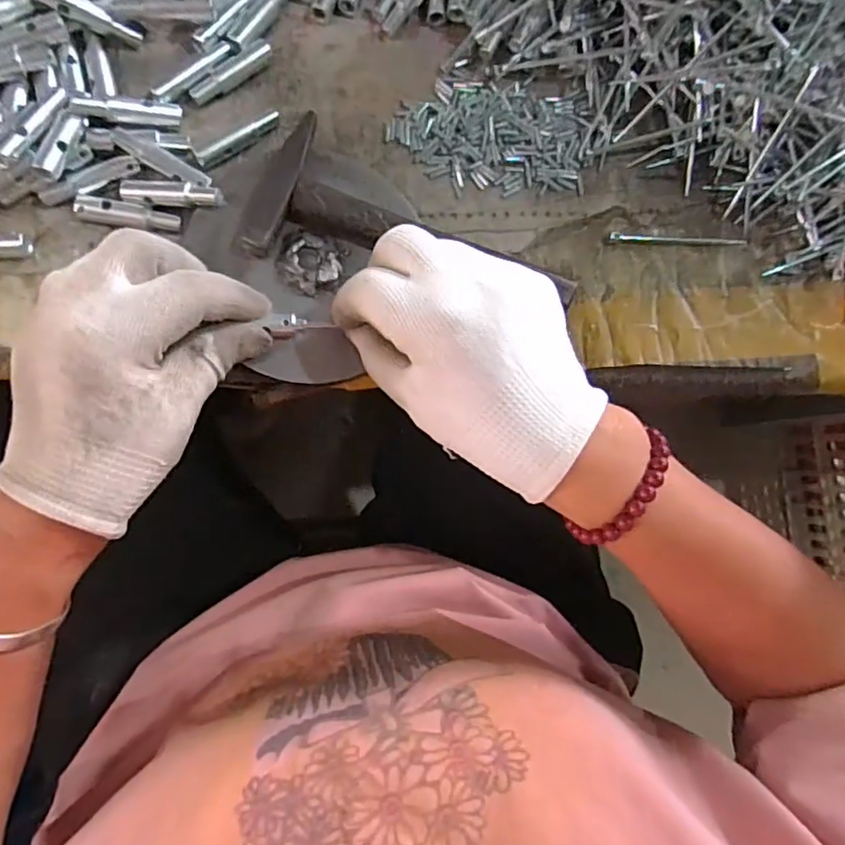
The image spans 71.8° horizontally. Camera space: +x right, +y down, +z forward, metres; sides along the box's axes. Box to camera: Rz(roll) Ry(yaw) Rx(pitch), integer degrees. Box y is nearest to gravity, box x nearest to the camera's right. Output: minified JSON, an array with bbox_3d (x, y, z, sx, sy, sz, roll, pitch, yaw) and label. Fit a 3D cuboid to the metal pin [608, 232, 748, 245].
[{"bbox_3d":[0.155,-0.111,0.351,0.086,0.004,0.006,-1,87,-9],"label":"metal pin"}]

